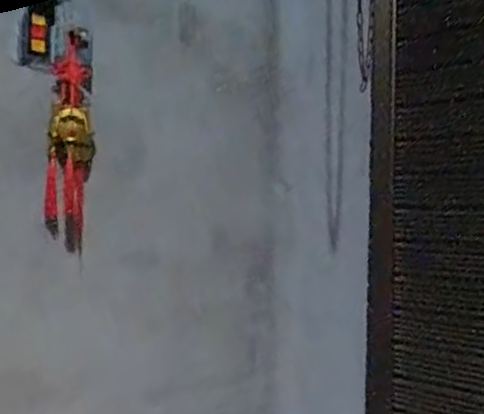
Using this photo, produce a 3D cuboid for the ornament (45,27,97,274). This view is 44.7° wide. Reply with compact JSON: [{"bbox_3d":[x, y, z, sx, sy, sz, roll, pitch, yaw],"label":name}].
[{"bbox_3d":[-0.277,-0.104,0.950,0.073,0.335,0.074,1,-1,2],"label":"ornament"}]

